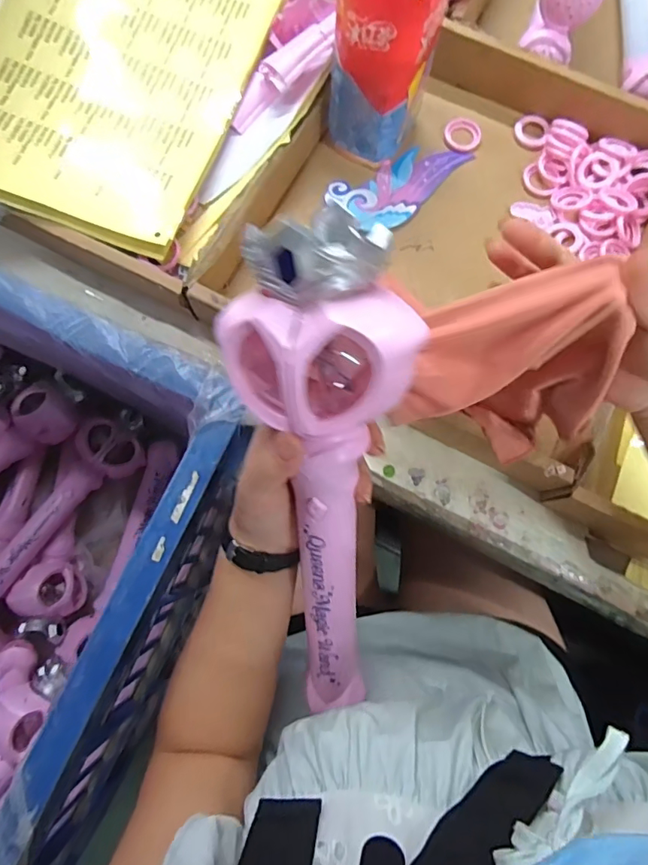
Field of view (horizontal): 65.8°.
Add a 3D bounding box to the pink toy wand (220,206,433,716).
[{"bbox_3d":[0.006,0.058,0.300,0.092,0.347,0.030,-5,33,-2],"label":"pink toy wand"}]

